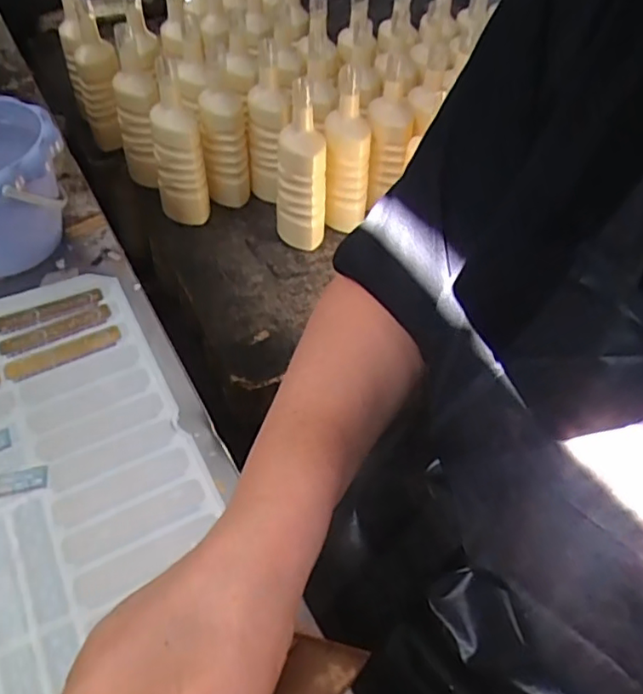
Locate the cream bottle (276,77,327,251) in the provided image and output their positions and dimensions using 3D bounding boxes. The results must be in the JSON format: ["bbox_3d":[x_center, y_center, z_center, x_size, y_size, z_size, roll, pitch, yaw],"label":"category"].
[{"bbox_3d":[-0.030,-0.260,0.875,0.072,0.232,0.079,0,48,-3],"label":"cream bottle"}]

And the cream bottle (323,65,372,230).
[{"bbox_3d":[0.039,-0.291,0.903,0.067,0.234,0.072,4,48,0],"label":"cream bottle"}]

